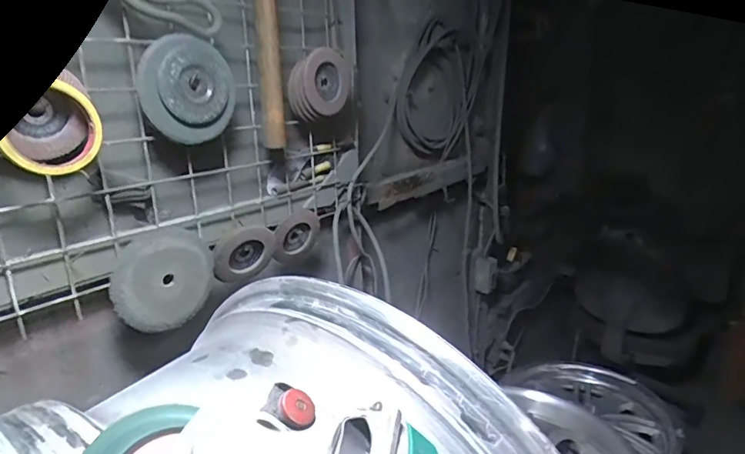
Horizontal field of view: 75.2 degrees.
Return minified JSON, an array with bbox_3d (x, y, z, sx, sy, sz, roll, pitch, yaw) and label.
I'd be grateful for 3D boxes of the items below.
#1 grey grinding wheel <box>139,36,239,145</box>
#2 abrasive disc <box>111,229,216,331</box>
[{"bbox_3d":[-0.222,-0.167,0.590,0.113,0.120,0.020,-7,15,-42],"label":"grey grinding wheel"},{"bbox_3d":[-0.268,0.067,0.622,0.017,0.126,0.124,15,23,42],"label":"abrasive disc"}]

